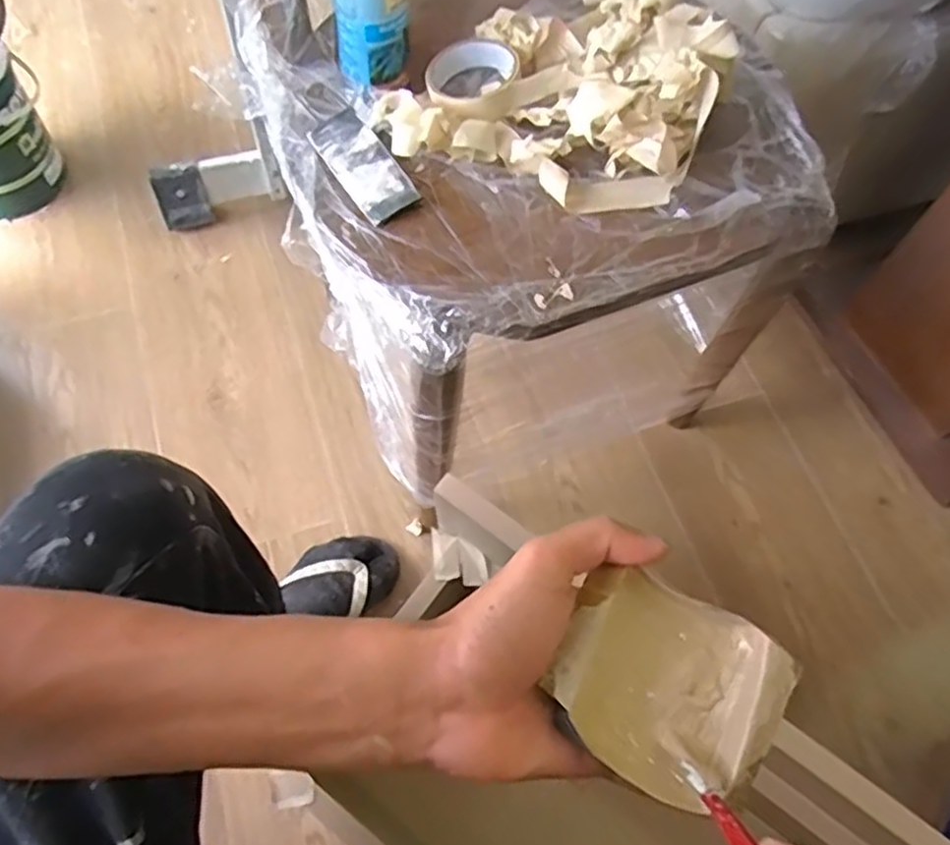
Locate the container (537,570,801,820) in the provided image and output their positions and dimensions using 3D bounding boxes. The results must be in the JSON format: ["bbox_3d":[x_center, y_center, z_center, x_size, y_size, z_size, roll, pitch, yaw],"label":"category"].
[{"bbox_3d":[0.086,0.115,0.326,0.095,0.027,0.084,29,66,11],"label":"container"}]

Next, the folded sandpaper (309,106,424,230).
[{"bbox_3d":[-0.093,-0.215,0.612,0.047,0.016,0.112,-30,69,-16],"label":"folded sandpaper"}]

